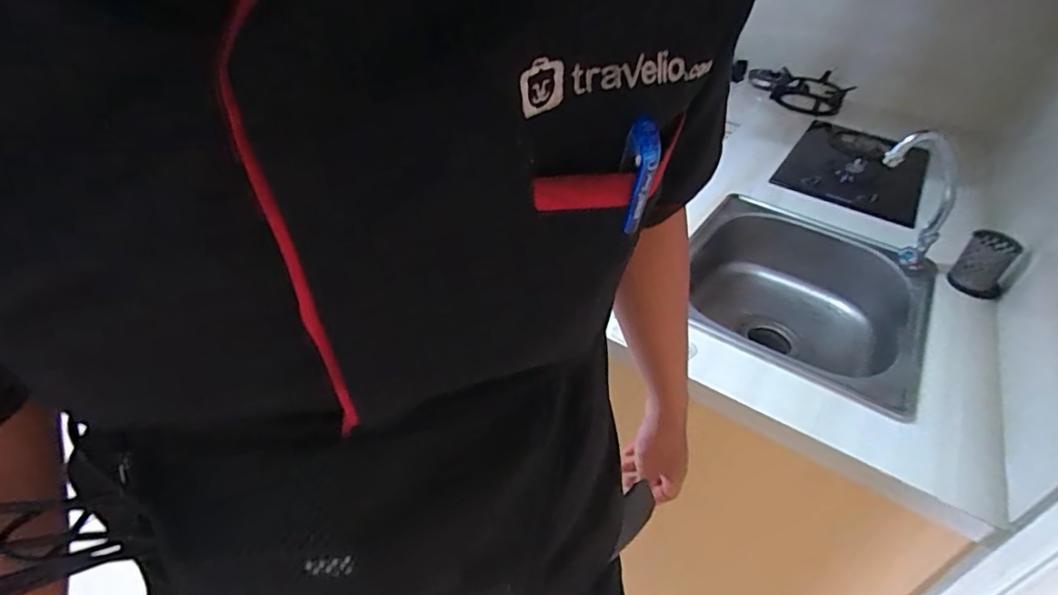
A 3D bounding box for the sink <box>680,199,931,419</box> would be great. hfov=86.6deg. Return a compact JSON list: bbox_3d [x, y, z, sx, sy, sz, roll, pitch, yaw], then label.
[{"bbox_3d":[0.464,0.040,1.008,0.396,0.210,0.477,26,43,22],"label":"sink"}]

